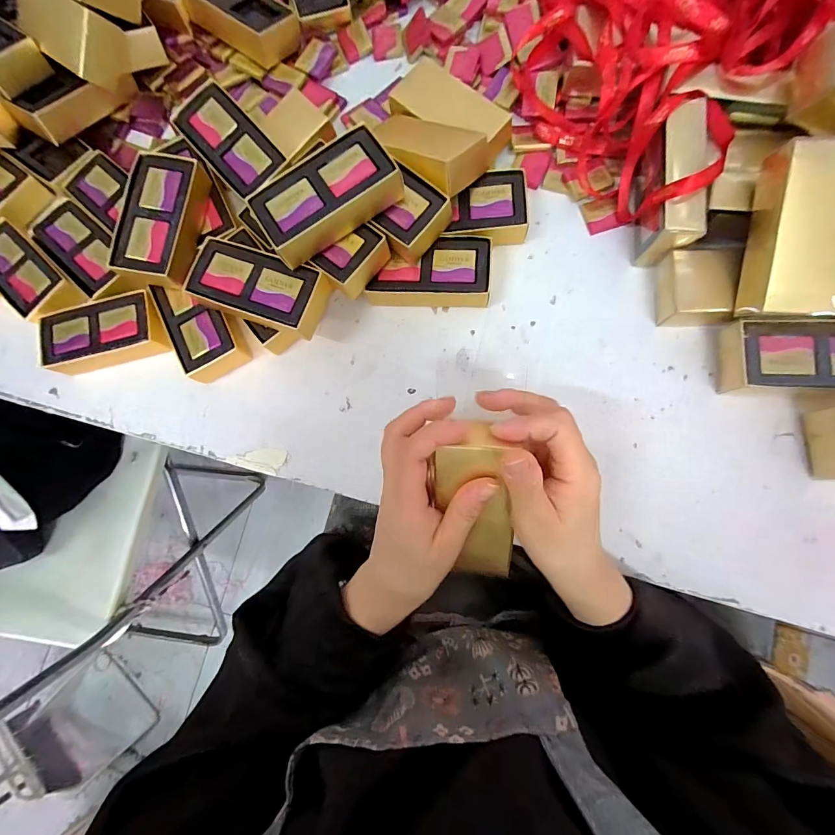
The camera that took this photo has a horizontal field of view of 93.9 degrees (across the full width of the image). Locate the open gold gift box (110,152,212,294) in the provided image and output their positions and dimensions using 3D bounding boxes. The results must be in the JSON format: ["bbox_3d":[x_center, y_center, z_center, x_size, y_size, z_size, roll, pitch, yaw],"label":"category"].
[{"bbox_3d":[-0.236,-0.182,0.364,0.067,0.035,0.120,4,81,7],"label":"open gold gift box"}]

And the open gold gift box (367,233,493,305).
[{"bbox_3d":[0.011,-0.137,0.368,0.112,0.031,0.055,2,83,7],"label":"open gold gift box"}]

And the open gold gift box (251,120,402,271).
[{"bbox_3d":[-0.073,-0.179,0.320,0.113,0.034,0.061,-32,79,0],"label":"open gold gift box"}]

